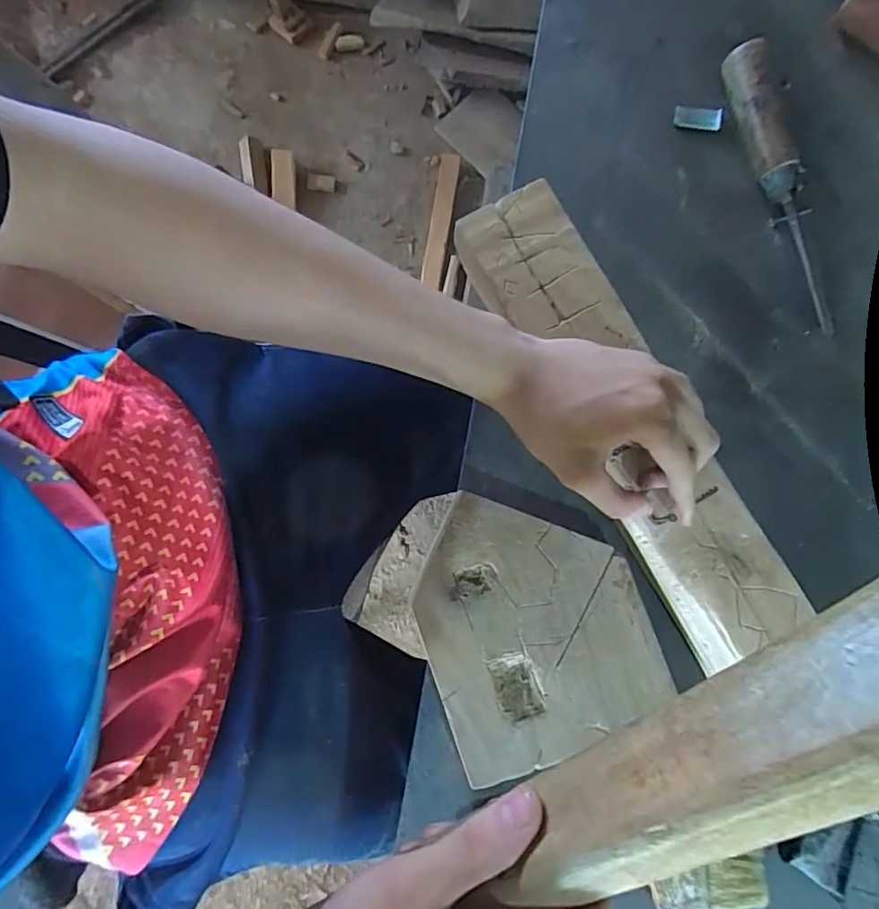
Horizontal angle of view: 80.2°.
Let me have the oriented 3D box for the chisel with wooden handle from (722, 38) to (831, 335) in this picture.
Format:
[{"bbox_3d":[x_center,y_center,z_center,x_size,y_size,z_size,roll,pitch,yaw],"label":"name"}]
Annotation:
[{"bbox_3d":[0.258,-0.199,0.392,0.021,0.030,0.213,-21,95,-6],"label":"chisel with wooden handle"}]

